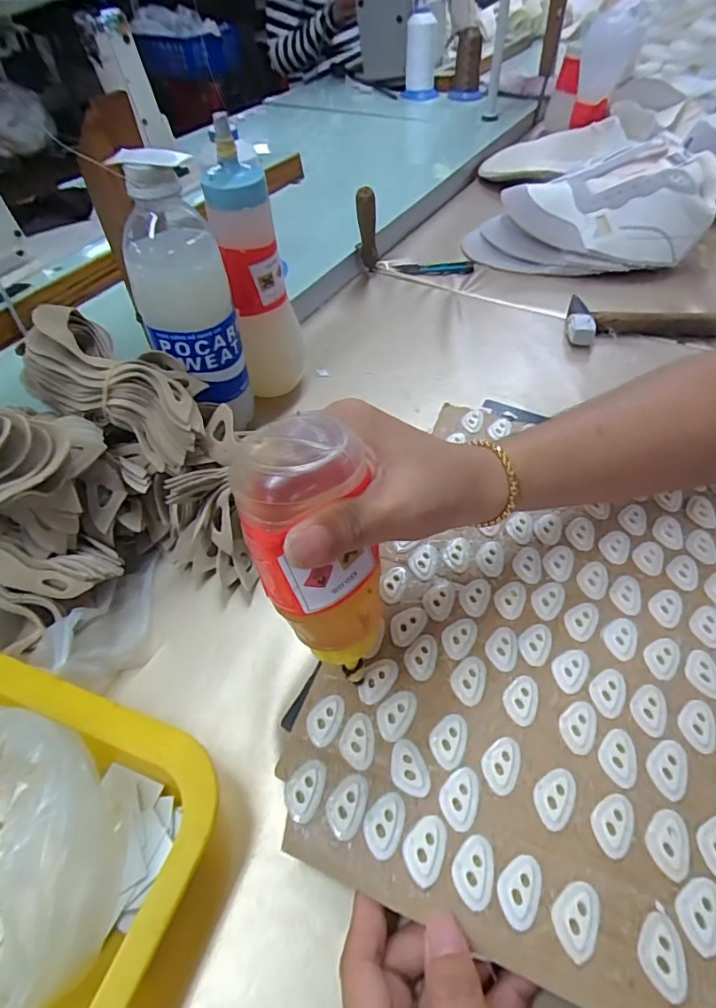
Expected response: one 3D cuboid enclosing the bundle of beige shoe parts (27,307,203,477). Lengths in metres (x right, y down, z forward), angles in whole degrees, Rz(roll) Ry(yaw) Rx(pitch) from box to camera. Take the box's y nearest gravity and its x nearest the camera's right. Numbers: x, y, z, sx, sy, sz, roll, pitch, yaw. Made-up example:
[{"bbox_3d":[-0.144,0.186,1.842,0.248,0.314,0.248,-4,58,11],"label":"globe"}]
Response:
[{"bbox_3d":[-0.159,-0.079,0.349,0.125,0.039,0.070,37,54,-7],"label":"bundle of beige shoe parts"}]

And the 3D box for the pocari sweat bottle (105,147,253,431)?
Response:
[{"bbox_3d":[-0.122,-0.136,0.377,0.054,0.198,0.057,-1,50,1],"label":"pocari sweat bottle"}]

